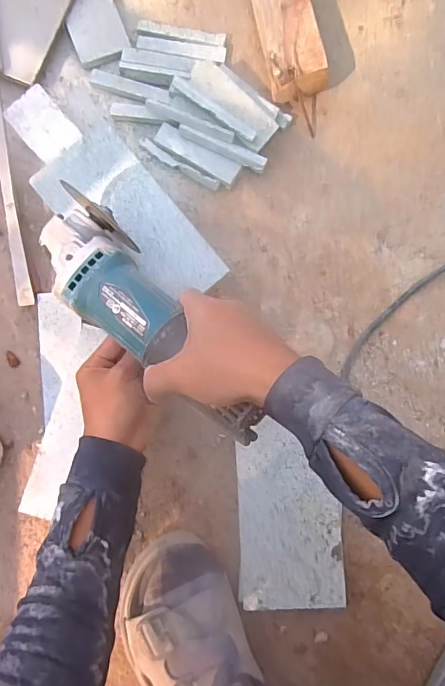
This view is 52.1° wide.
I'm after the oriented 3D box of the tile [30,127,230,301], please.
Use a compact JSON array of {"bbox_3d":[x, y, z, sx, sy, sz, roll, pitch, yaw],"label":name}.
[{"bbox_3d":[-0.092,-0.118,0.450,0.093,0.008,0.195,-40,86,2],"label":"tile"}]

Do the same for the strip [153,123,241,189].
[{"bbox_3d":[-0.028,-0.204,0.495,0.100,0.004,0.026,32,108,6],"label":"strip"}]

